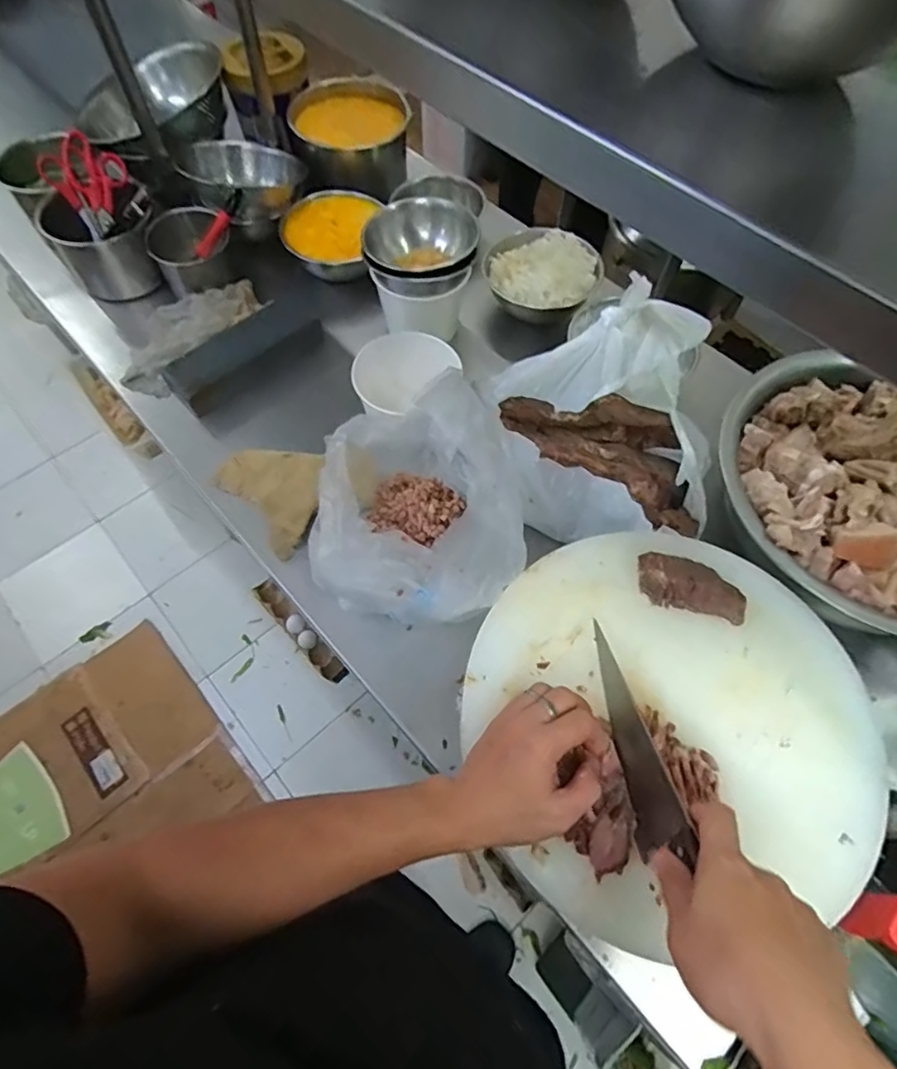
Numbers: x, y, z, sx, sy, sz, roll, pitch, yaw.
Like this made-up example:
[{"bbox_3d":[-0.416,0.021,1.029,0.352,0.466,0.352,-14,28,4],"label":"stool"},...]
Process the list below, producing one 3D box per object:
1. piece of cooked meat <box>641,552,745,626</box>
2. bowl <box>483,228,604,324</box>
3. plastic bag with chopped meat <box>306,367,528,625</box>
[{"bbox_3d":[0.231,0.050,0.546,0.101,0.038,0.040,16,63,8],"label":"piece of cooked meat"},{"bbox_3d":[0.139,-0.376,0.861,0.165,0.093,0.146,5,62,2],"label":"bowl"},{"bbox_3d":[-0.035,-0.025,0.622,0.210,0.143,0.254,4,62,2],"label":"plastic bag with chopped meat"}]

